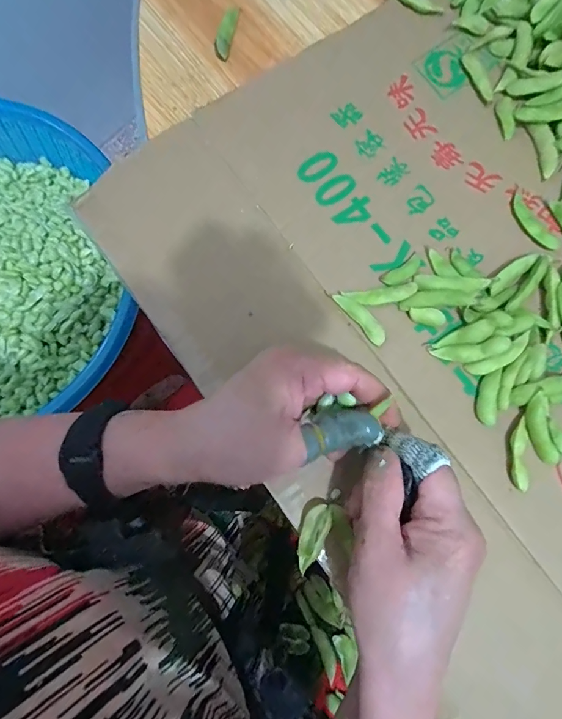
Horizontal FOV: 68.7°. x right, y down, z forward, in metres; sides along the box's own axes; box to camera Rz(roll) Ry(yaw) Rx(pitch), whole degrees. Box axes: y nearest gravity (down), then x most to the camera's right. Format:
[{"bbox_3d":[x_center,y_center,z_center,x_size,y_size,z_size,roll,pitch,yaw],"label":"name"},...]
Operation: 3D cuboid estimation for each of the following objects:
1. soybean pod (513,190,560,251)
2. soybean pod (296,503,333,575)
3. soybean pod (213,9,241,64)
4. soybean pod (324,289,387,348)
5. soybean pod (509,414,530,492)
[{"bbox_3d":[0.193,-0.105,0.313,0.014,0.004,0.052,-33,81,-7],"label":"soybean pod"},{"bbox_3d":[0.020,0.115,0.265,0.015,0.013,0.043,25,79,4],"label":"soybean pod"},{"bbox_3d":[-0.045,-0.277,0.346,0.012,0.011,0.049,13,79,1],"label":"soybean pod"},{"bbox_3d":[0.056,-0.032,0.300,0.013,0.011,0.051,-38,82,-8],"label":"soybean pod"},{"bbox_3d":[0.162,0.064,0.281,0.013,0.010,0.048,3,79,-1],"label":"soybean pod"}]

